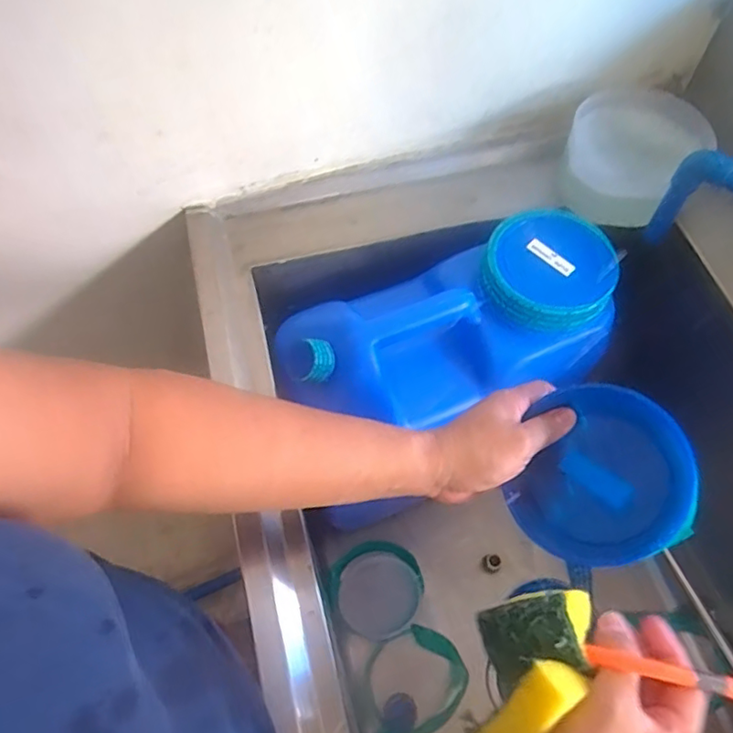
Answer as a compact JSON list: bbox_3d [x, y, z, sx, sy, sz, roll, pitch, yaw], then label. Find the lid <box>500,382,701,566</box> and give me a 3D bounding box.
[{"bbox_3d":[0.167,0.079,0.410,0.113,0.018,0.123,-18,61,35],"label":"lid"}]

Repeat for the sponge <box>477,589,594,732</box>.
[{"bbox_3d":[0.100,0.192,0.355,0.057,0.060,0.104,8,62,4],"label":"sponge"}]

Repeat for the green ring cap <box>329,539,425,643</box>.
[{"bbox_3d":[0.020,0.305,0.806,0.125,0.019,0.125,-2,46,2],"label":"green ring cap"}]

